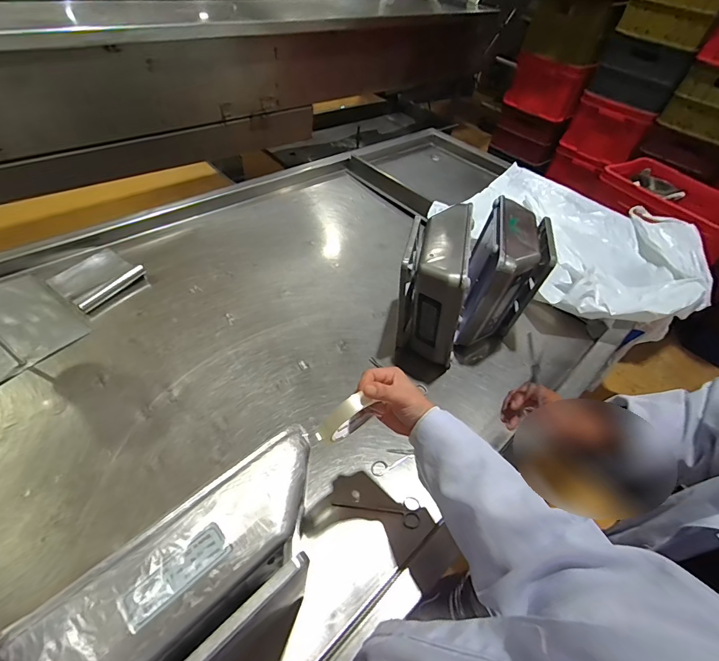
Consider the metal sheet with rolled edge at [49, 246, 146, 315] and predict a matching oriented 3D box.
[{"bbox_3d":[-0.588,-0.122,0.862,0.145,0.031,0.146,29,51,18],"label":"metal sheet with rolled edge"}]

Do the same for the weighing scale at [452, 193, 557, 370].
[{"bbox_3d":[0.317,-0.112,0.849,0.126,0.238,0.289,15,48,6],"label":"weighing scale"}]

